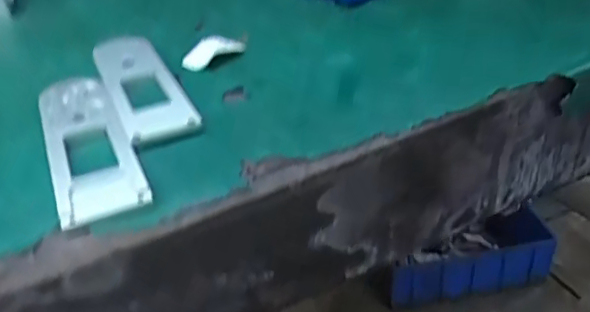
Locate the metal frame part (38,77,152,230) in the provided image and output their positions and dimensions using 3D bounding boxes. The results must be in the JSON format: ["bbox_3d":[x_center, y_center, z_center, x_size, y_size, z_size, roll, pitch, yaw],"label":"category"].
[{"bbox_3d":[-0.224,-0.017,0.607,0.078,0.030,0.278,-18,36,-19],"label":"metal frame part"}]

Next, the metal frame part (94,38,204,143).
[{"bbox_3d":[-0.190,-0.091,0.698,0.079,0.016,0.248,-21,42,-17],"label":"metal frame part"}]

